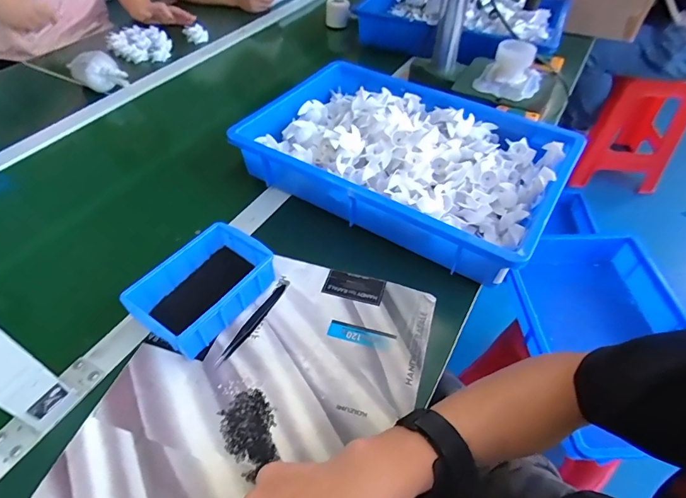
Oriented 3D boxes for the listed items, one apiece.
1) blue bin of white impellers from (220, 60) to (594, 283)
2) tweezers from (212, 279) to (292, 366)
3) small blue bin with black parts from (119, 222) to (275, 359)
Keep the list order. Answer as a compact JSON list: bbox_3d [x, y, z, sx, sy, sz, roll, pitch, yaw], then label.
[{"bbox_3d":[0.087,-0.138,0.607,0.422,0.085,0.286,27,53,21],"label":"blue bin of white impellers"},{"bbox_3d":[-0.100,0.079,0.465,0.015,0.013,0.122,22,52,17],"label":"tweezers"},{"bbox_3d":[-0.155,0.044,0.457,0.091,0.052,0.140,29,54,22],"label":"small blue bin with black parts"}]

